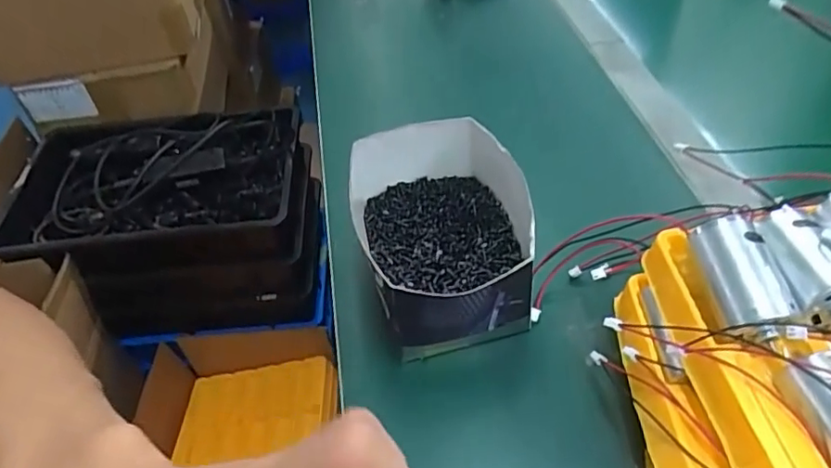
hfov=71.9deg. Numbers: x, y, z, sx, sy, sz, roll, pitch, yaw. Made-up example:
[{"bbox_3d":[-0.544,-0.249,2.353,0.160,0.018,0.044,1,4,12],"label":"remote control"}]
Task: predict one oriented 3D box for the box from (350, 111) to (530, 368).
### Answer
[{"bbox_3d":[0.020,-0.002,0.398,0.110,0.076,0.154,-12,47,-6],"label":"box"}]

